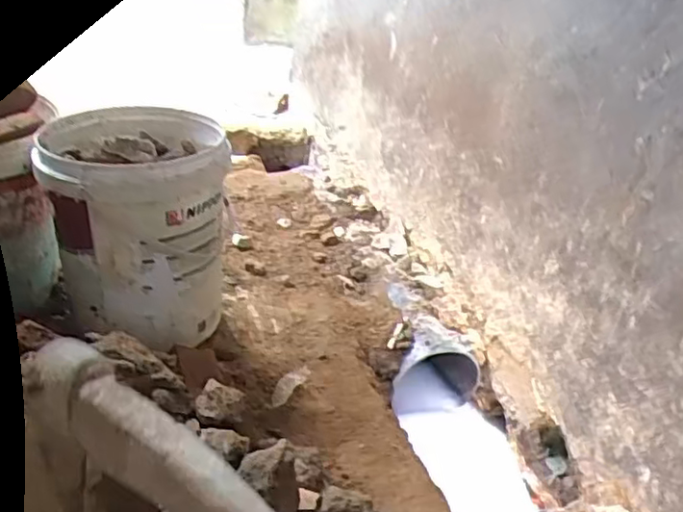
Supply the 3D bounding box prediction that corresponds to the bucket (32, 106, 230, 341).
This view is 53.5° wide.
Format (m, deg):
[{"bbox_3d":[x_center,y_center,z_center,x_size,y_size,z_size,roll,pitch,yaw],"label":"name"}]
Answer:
[{"bbox_3d":[-0.340,-0.058,1.222,0.256,0.355,0.321,7,28,-5],"label":"bucket"}]

